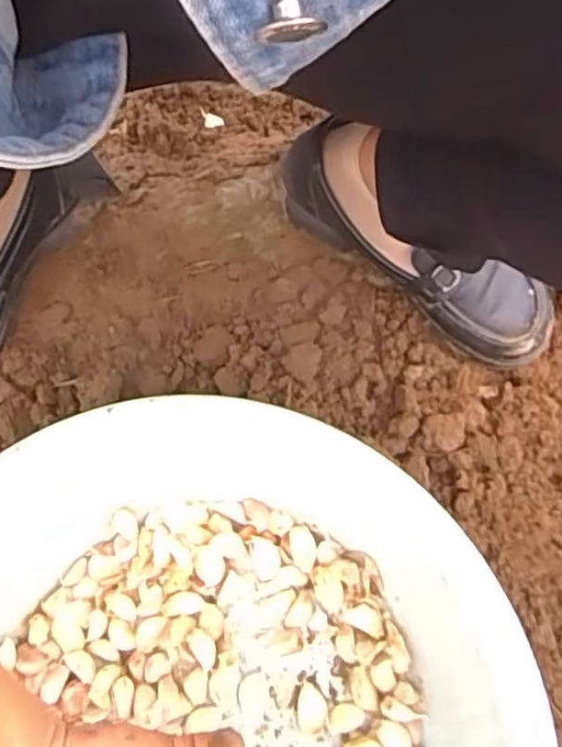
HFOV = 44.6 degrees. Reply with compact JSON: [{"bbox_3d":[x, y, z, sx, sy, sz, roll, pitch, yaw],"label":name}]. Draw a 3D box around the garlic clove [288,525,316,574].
[{"bbox_3d":[0.015,0.116,0.453,0.016,0.015,0.028,-16,68,-6],"label":"garlic clove"}]

